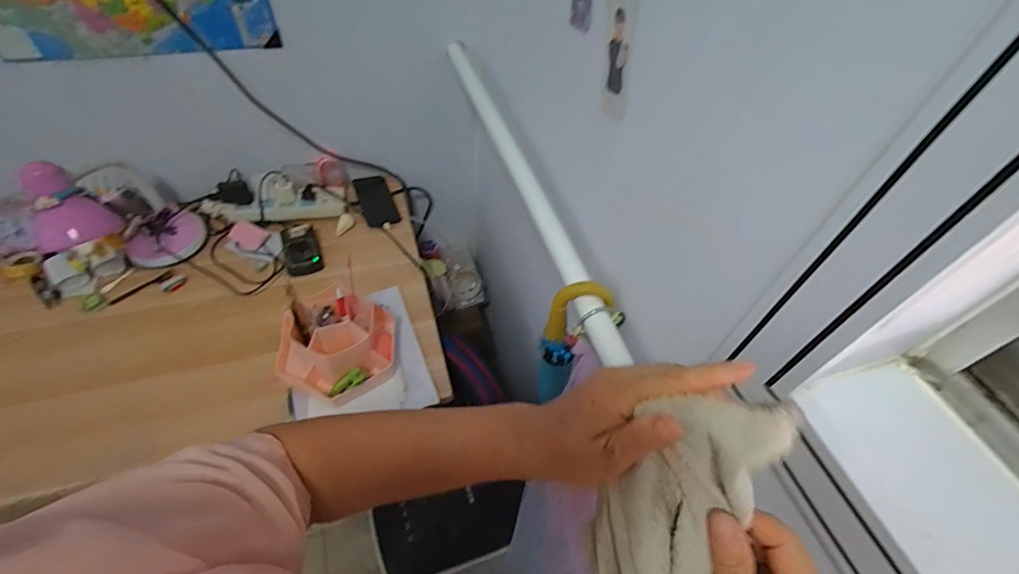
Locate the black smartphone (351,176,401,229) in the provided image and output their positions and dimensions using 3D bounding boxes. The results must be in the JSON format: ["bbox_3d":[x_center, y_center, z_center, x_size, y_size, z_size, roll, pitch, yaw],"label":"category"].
[{"bbox_3d":[-0.305,-0.196,1.062,0.073,0.017,0.151,-18,56,-18],"label":"black smartphone"}]

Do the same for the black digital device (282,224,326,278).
[{"bbox_3d":[-0.419,-0.073,0.940,0.071,0.039,0.117,-17,56,-18],"label":"black digital device"}]

